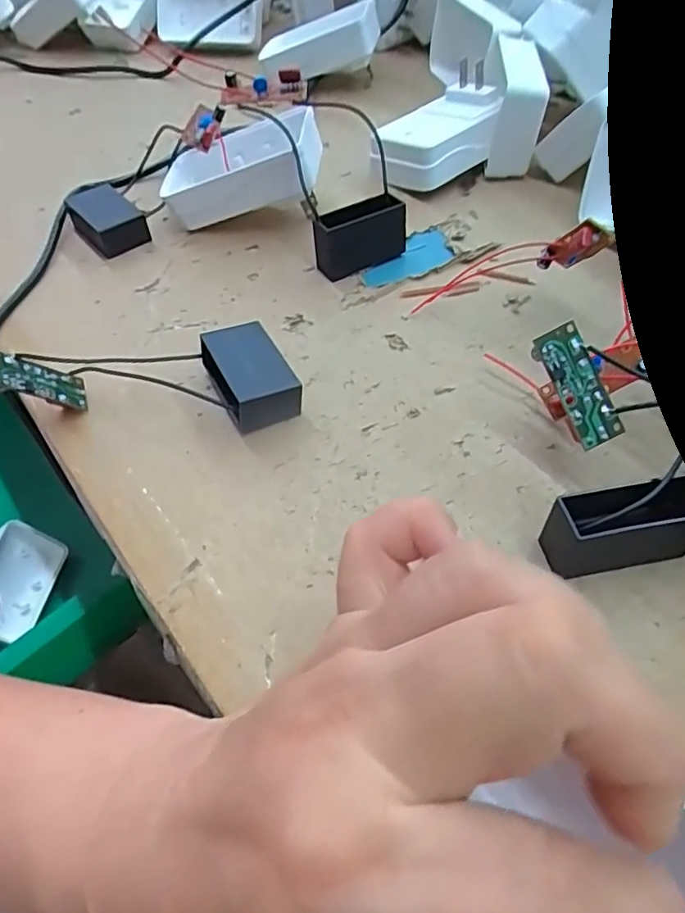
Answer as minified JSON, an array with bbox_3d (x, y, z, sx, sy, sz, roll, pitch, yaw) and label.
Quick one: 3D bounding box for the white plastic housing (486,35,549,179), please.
[{"bbox_3d":[0.110,-0.222,0.377,0.027,0.055,0.086,6,53,7],"label":"white plastic housing"}]

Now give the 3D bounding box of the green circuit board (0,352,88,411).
[{"bbox_3d":[-0.127,-0.031,0.247,0.007,0.044,0.015,-19,75,21],"label":"green circuit board"}]

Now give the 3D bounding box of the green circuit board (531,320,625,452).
[{"bbox_3d":[0.084,-0.025,0.211,0.016,0.004,0.044,-27,94,1],"label":"green circuit board"}]

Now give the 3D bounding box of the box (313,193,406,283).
[{"bbox_3d":[0.009,-0.117,0.316,0.049,0.029,0.018,-27,56,-17],"label":"box"}]

